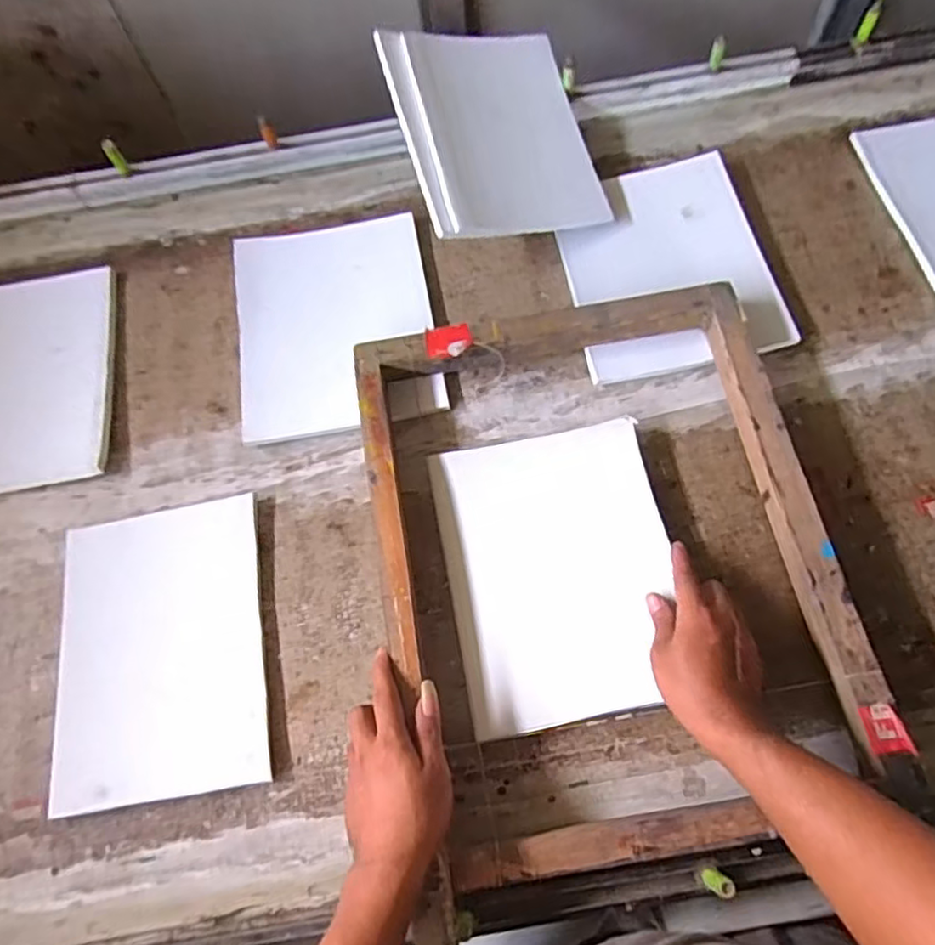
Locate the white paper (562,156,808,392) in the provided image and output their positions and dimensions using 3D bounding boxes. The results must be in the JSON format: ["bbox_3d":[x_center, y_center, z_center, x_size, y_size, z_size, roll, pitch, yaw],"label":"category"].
[{"bbox_3d":[0.225,-0.242,0.762,0.214,0.018,0.266,-13,72,6],"label":"white paper"}]

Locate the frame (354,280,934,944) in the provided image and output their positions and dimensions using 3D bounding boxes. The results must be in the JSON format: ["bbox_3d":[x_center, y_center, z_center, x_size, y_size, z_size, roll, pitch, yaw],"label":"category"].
[{"bbox_3d":[0.119,0.074,0.597,0.389,0.056,0.517,-10,69,-1],"label":"frame"}]

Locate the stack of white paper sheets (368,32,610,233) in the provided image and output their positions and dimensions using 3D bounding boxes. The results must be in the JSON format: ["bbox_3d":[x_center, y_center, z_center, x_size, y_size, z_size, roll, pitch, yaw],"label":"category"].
[{"bbox_3d":[0.028,-0.404,0.787,0.211,0.044,0.265,-15,84,-15],"label":"stack of white paper sheets"}]

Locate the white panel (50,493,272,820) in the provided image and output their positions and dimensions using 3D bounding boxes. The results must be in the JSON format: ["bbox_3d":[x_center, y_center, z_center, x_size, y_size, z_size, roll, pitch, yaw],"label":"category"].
[{"bbox_3d":[-0.295,0.165,0.634,0.193,0.013,0.271,-10,69,-1],"label":"white panel"}]

